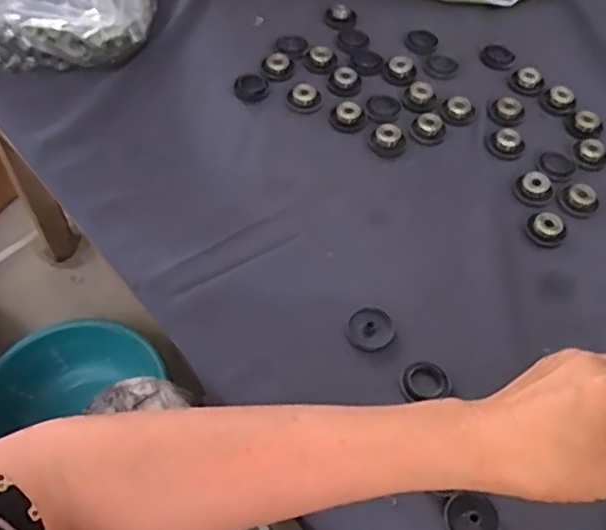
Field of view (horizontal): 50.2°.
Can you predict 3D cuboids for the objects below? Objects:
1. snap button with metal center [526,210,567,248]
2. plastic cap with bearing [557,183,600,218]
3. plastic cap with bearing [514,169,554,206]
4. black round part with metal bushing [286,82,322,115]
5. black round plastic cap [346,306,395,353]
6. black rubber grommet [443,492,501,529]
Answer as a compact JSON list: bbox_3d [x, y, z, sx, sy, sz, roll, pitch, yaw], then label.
[{"bbox_3d":[0.195,-0.029,0.516,0.031,0.010,0.029,1,56,-2],"label":"snap button with metal center"},{"bbox_3d":[0.229,-0.055,0.533,0.031,0.011,0.030,1,56,-2],"label":"plastic cap with bearing"},{"bbox_3d":[0.194,-0.066,0.537,0.030,0.011,0.030,1,56,-2],"label":"plastic cap with bearing"},{"bbox_3d":[0.001,-0.154,0.592,0.031,0.008,0.033,-3,56,-4],"label":"black round part with metal bushing"},{"bbox_3d":[0.049,0.046,0.465,0.033,0.008,0.033,1,56,-2],"label":"black round plastic cap"},{"bbox_3d":[0.102,0.155,0.392,0.031,0.009,0.032,-3,78,14],"label":"black rubber grommet"}]

